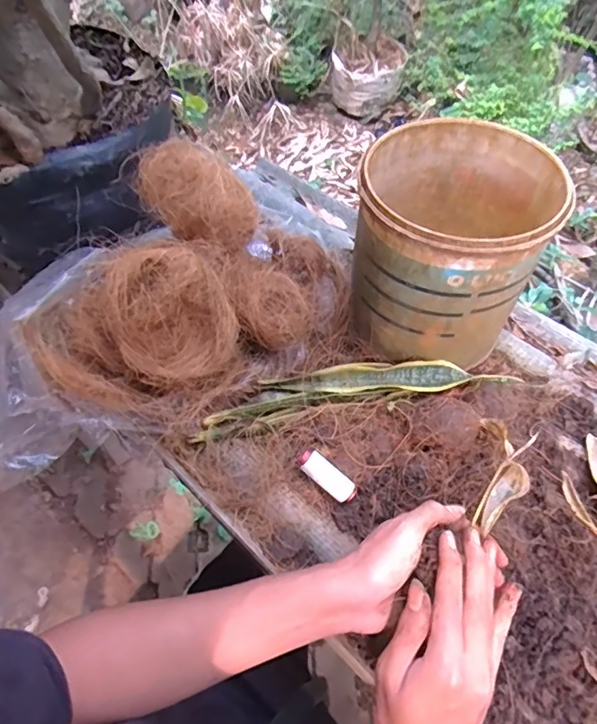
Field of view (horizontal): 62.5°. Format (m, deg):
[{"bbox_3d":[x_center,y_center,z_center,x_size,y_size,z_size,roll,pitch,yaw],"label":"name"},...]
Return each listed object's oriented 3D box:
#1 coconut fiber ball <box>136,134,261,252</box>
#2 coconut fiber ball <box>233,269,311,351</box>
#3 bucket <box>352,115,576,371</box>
[{"bbox_3d":[-0.111,-0.176,0.519,0.123,0.079,0.080,32,65,22],"label":"coconut fiber ball"},{"bbox_3d":[-0.027,-0.055,0.510,0.073,0.060,0.086,-17,58,-7],"label":"coconut fiber ball"},{"bbox_3d":[0.147,-0.119,0.487,0.165,0.156,0.187,10,59,11],"label":"bucket"}]

